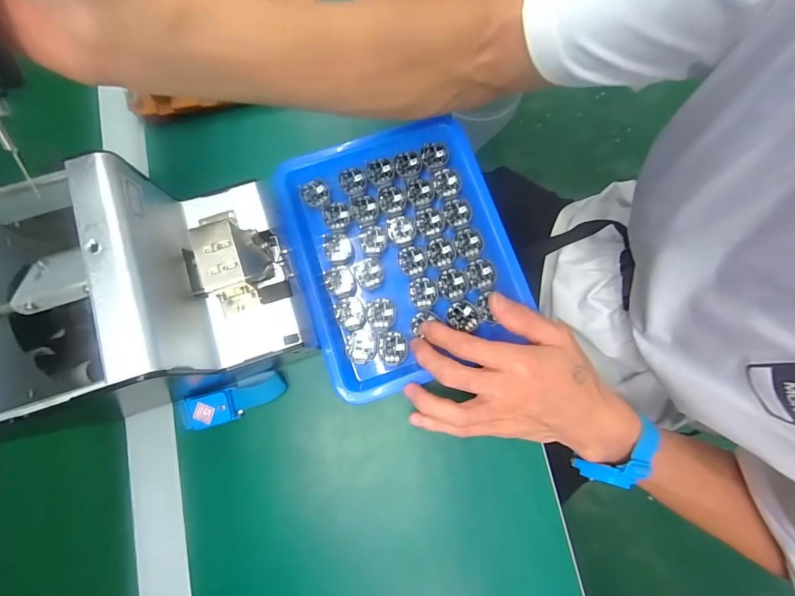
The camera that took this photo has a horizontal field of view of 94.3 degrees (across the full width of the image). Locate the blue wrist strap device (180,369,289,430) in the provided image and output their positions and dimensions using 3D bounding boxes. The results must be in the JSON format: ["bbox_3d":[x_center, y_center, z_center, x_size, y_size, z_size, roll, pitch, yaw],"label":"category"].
[{"bbox_3d":[-0.131,0.083,0.296,0.082,0.017,0.026,-20,80,-2],"label":"blue wrist strap device"}]

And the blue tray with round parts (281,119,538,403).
[{"bbox_3d":[0.005,-0.041,0.316,0.172,0.022,0.208,-19,80,-2],"label":"blue tray with round parts"}]

